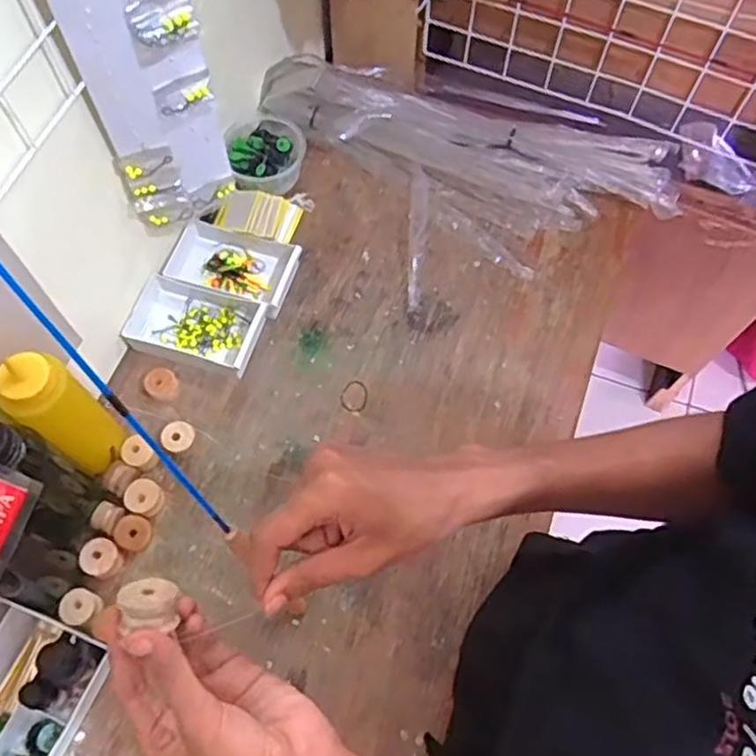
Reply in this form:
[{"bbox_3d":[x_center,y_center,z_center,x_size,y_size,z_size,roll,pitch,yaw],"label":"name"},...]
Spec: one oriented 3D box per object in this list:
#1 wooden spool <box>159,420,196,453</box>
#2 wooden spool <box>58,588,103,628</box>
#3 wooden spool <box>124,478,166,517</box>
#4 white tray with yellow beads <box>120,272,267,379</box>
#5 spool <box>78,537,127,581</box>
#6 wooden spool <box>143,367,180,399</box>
[{"bbox_3d":[-0.208,0.063,0.733,0.028,0.023,0.032,40,71,16],"label":"wooden spool"},{"bbox_3d":[-0.280,0.217,0.660,0.035,0.014,0.032,0,66,0],"label":"wooden spool"},{"bbox_3d":[-0.235,0.121,0.708,0.036,0.019,0.033,0,66,0],"label":"wooden spool"},{"bbox_3d":[-0.209,-0.062,0.789,0.150,0.026,0.094,16,66,7],"label":"white tray with yellow beads"},{"bbox_3d":[-0.267,0.175,0.681,0.035,0.027,0.034,0,66,0],"label":"spool"},{"bbox_3d":[-0.236,0.007,0.766,0.034,0.027,0.031,0,66,0],"label":"wooden spool"}]

